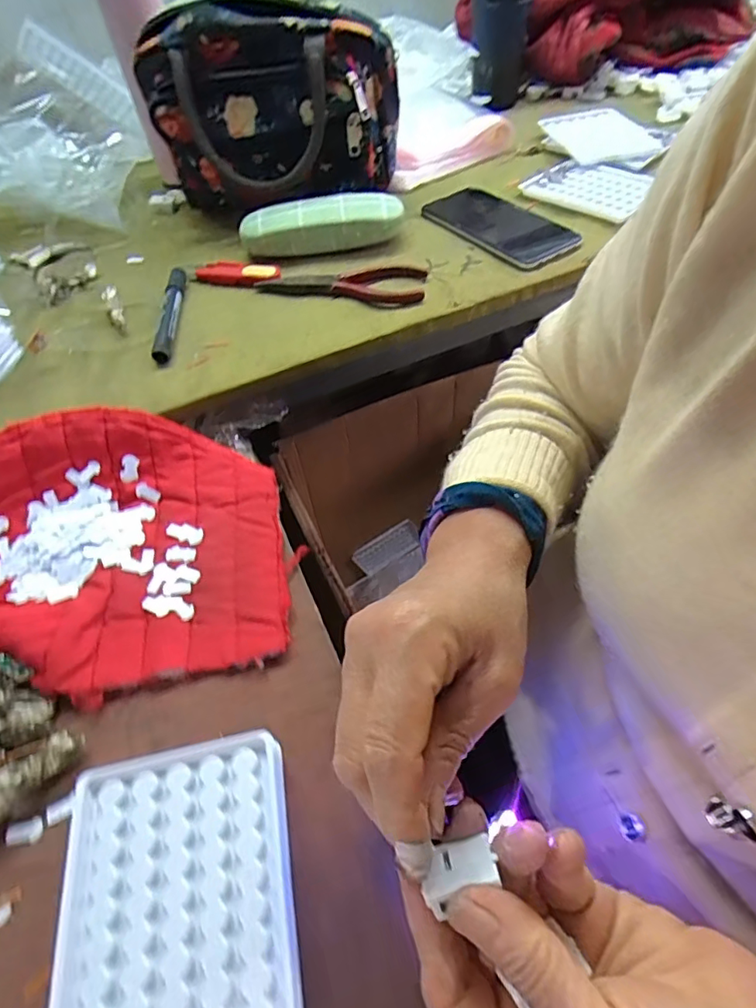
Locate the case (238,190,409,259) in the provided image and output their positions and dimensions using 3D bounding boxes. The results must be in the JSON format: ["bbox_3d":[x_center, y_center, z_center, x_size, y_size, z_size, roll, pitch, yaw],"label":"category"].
[{"bbox_3d":[-0.054,-0.272,0.526,0.154,0.032,0.060,-10,51,-2],"label":"case"}]

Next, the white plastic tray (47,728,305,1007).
[{"bbox_3d":[-0.086,0.180,0.236,0.099,0.028,0.131,-12,52,-4],"label":"white plastic tray"}]

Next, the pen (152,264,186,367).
[{"bbox_3d":[-0.182,-0.171,0.476,0.016,0.015,0.133,-8,51,-1],"label":"pen"}]

